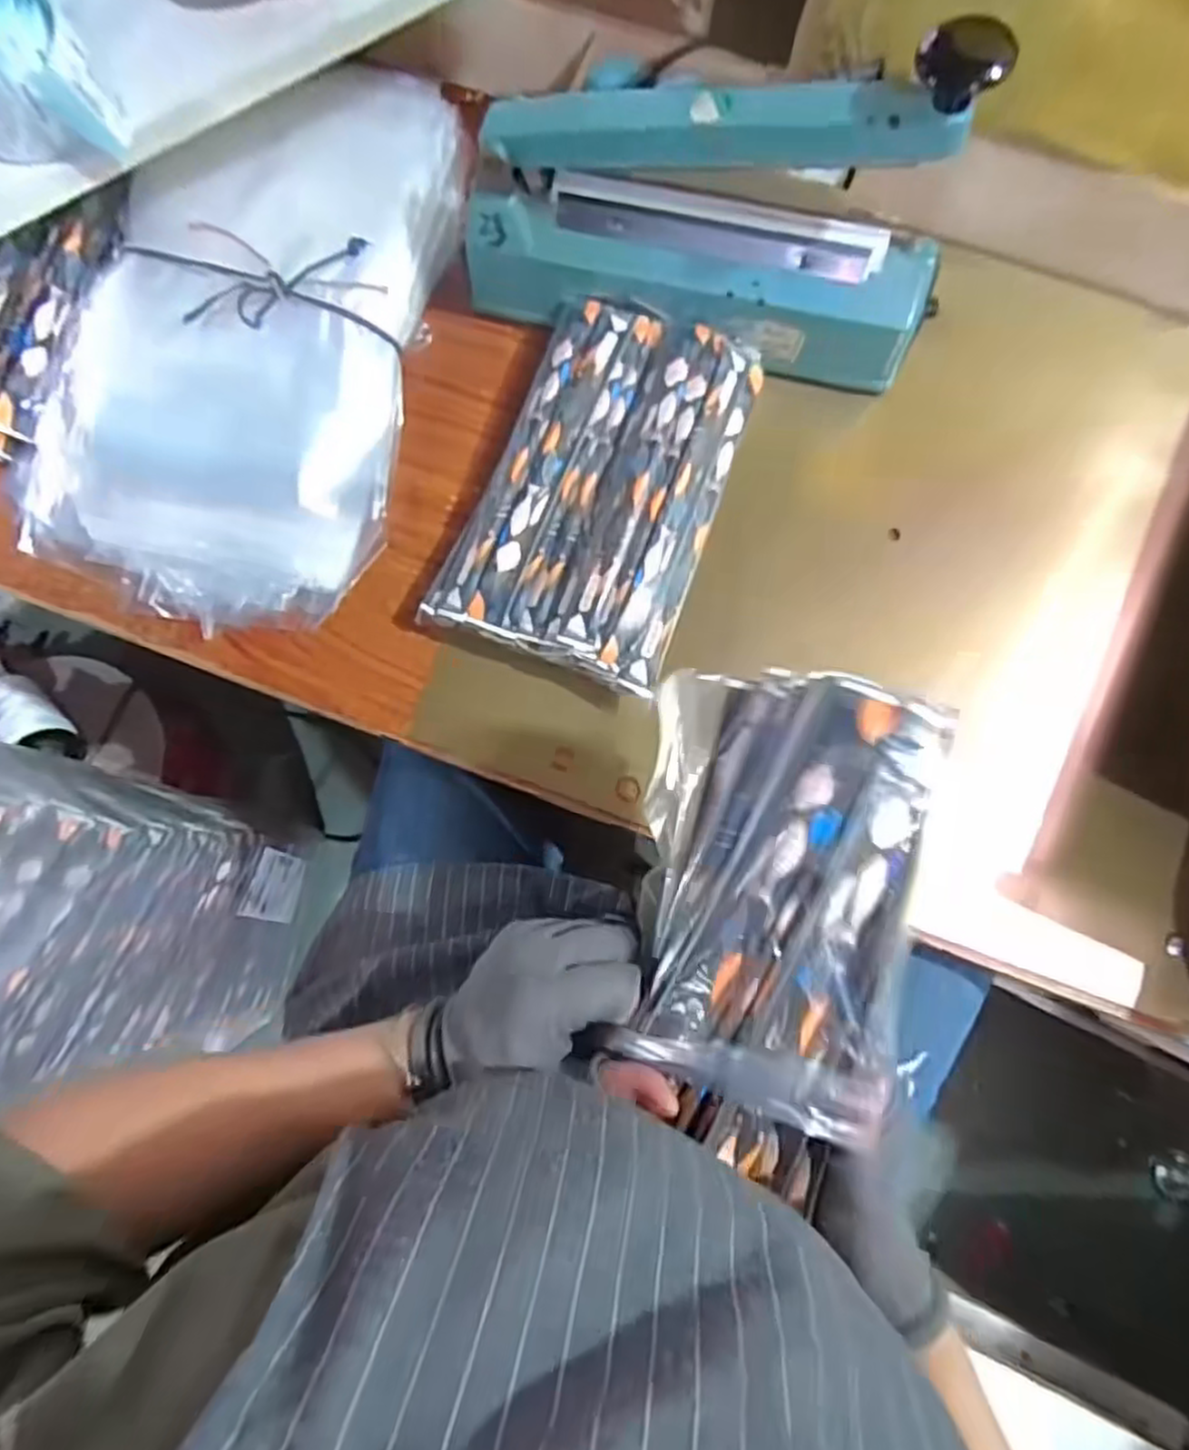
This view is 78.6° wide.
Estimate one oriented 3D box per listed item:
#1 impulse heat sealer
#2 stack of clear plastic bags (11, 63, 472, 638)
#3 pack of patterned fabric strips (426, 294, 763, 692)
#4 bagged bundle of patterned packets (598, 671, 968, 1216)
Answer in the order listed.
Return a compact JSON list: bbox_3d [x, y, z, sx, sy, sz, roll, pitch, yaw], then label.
[{"bbox_3d":[0.072,-0.319,0.440,0.292,0.171,0.091,17,80,3],"label":"impulse heat sealer"},{"bbox_3d":[-0.241,-0.277,0.501,0.248,0.066,0.408,15,80,3],"label":"stack of clear plastic bags"},{"bbox_3d":[0.007,-0.158,0.485,0.149,0.051,0.245,21,80,4],"label":"pack of patterned fabric strips"},{"bbox_3d":[0.074,0.080,0.315,0.117,0.040,0.202,9,83,21],"label":"bagged bundle of patterned packets"}]

